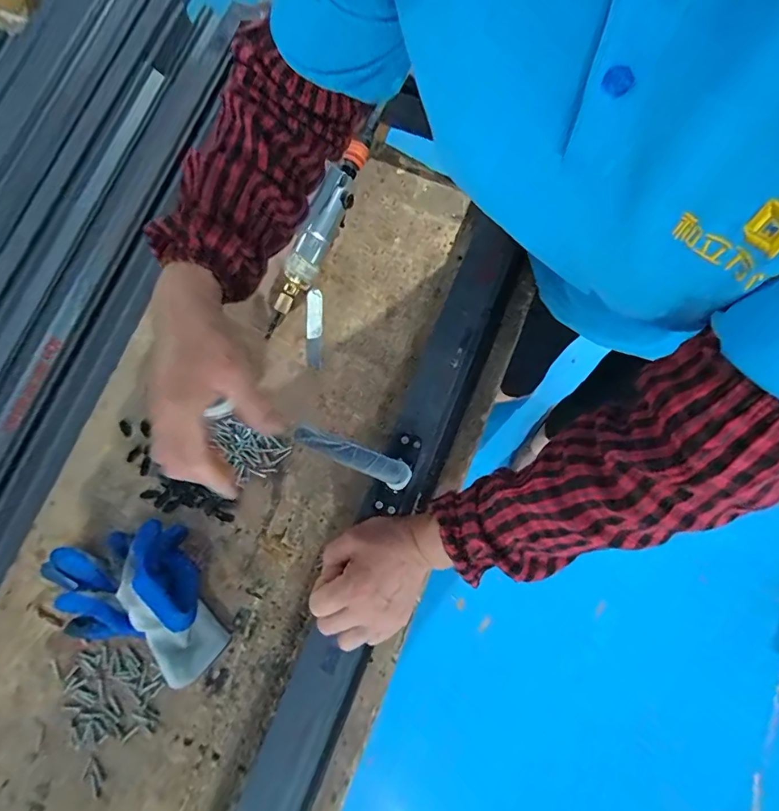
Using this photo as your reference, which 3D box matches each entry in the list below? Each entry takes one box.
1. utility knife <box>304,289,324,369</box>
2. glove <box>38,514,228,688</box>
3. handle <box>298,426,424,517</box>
[{"bbox_3d":[-0.096,-0.099,0.558,0.023,0.004,0.102,-3,80,0],"label":"utility knife"},{"bbox_3d":[-0.279,0.221,0.470,0.151,0.070,0.184,-24,81,-3],"label":"glove"},{"bbox_3d":[-0.033,0.052,0.430,0.113,0.055,0.081,20,81,4],"label":"handle"}]

